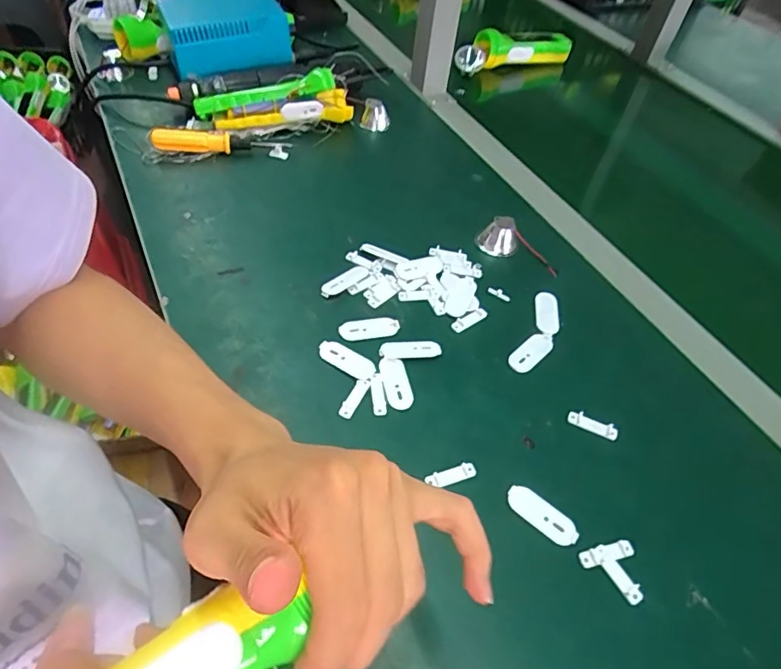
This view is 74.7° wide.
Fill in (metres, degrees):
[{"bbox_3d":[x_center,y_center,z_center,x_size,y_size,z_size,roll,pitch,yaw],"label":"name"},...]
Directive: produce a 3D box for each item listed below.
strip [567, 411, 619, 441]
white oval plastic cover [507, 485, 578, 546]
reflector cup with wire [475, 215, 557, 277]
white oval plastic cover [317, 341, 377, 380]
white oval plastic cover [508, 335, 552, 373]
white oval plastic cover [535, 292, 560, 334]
[{"bbox_3d":[0.155,0.069,0.392,0.037,0.004,0.011,23,52,13],"label":"strip"},{"bbox_3d":[0.102,0.122,0.345,0.050,0.006,0.019,33,54,20],"label":"white oval plastic cover"},{"bbox_3d":[0.127,-0.092,0.503,0.082,0.027,0.037,19,51,10],"label":"reflector cup with wire"},{"bbox_3d":[-0.034,0.019,0.408,0.049,0.005,0.021,30,54,19],"label":"white oval plastic cover"},{"bbox_3d":[0.119,0.014,0.429,0.049,0.005,0.018,-33,60,-29],"label":"white oval plastic cover"},{"bbox_3d":[0.141,-0.019,0.461,0.021,0.004,0.047,8,50,1],"label":"white oval plastic cover"}]

